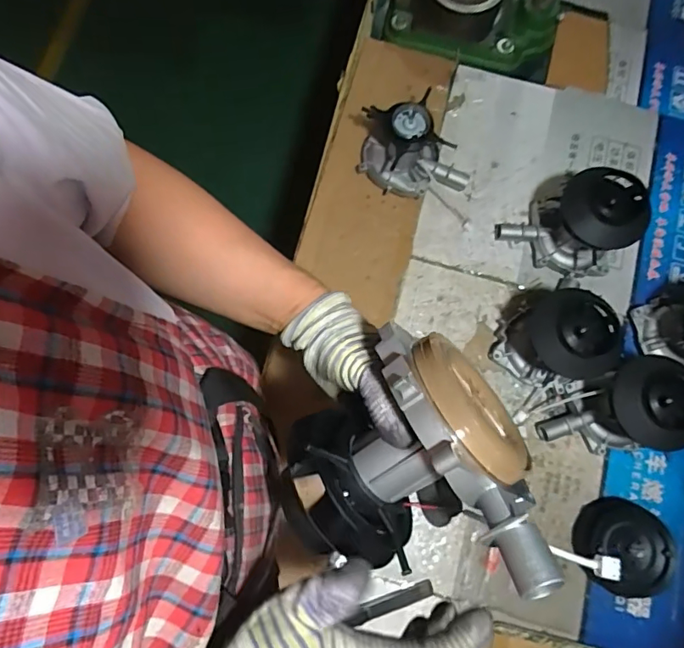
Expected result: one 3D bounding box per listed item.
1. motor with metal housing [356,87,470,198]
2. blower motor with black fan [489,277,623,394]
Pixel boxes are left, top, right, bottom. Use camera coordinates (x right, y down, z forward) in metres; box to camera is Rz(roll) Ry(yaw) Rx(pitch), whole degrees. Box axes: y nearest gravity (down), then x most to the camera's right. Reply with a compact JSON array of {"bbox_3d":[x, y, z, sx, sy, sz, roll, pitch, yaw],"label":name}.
[{"bbox_3d":[0.100,-0.243,0.687,0.139,0.106,0.111,-15,79,-5],"label":"motor with metal housing"},{"bbox_3d":[0.270,0.024,0.621,0.106,0.133,0.099,42,80,7],"label":"blower motor with black fan"}]

